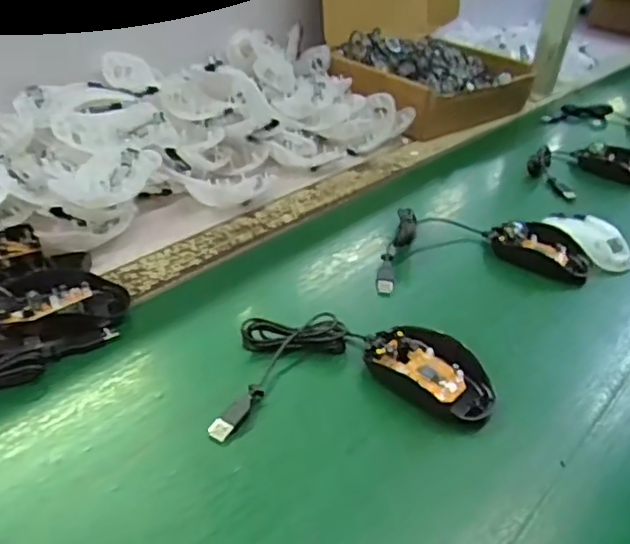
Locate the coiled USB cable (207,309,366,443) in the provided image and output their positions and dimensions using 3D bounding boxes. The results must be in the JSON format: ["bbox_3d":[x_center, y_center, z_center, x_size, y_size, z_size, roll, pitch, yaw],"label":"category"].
[{"bbox_3d":[-0.033,0.061,0.476,0.064,0.021,0.151,33,43,31],"label":"coiled USB cable"}]

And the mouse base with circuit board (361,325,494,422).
[{"bbox_3d":[0.088,0.073,0.480,0.060,0.021,0.102,-26,48,-38],"label":"mouse base with circuit board"}]

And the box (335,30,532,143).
[{"bbox_3d":[0.168,-0.292,0.948,0.231,0.079,0.249,32,41,33],"label":"box"}]

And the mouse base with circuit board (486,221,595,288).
[{"bbox_3d":[0.232,-0.024,0.647,0.100,0.030,0.061,24,39,21],"label":"mouse base with circuit board"}]

